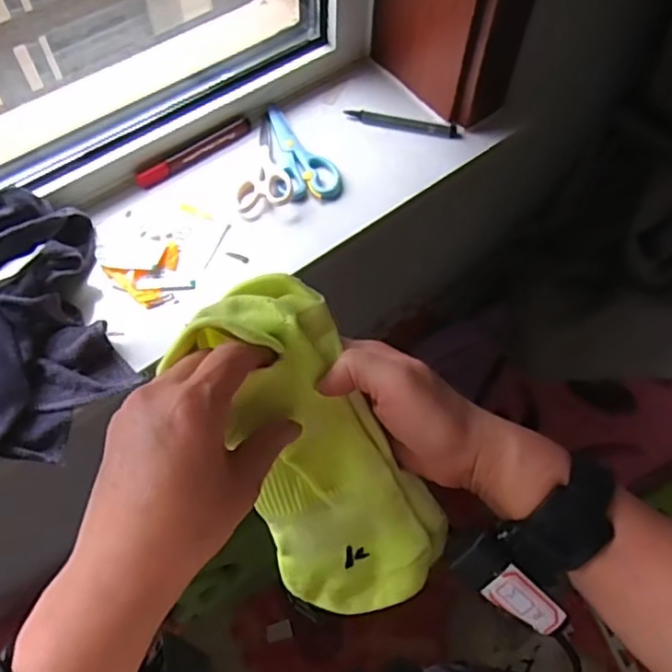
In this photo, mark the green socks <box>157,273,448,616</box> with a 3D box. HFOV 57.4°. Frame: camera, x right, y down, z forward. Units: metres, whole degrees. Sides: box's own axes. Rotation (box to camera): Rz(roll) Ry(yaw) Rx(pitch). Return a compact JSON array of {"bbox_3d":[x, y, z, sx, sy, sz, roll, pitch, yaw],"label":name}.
[{"bbox_3d":[-0.011,0.070,0.369,0.098,0.040,0.210,-24,100,-13],"label":"green socks"}]

